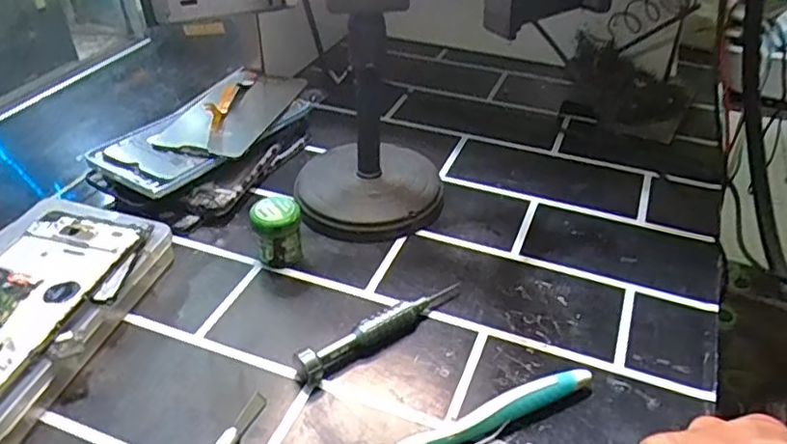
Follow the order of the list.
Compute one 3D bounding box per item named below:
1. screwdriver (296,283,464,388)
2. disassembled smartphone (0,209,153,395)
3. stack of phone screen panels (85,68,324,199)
[{"bbox_3d":[-0.003,0.059,0.357,0.113,0.016,0.015,-23,43,-29],"label":"screwdriver"},{"bbox_3d":[-0.202,0.047,0.338,0.077,0.006,0.159,9,41,14],"label":"disassembled smartphone"},{"bbox_3d":[-0.135,-0.078,0.482,0.084,0.020,0.175,25,46,25],"label":"stack of phone screen panels"}]

